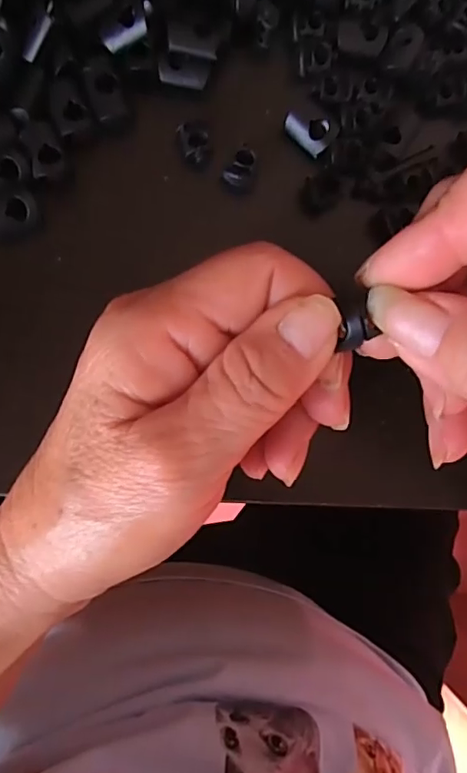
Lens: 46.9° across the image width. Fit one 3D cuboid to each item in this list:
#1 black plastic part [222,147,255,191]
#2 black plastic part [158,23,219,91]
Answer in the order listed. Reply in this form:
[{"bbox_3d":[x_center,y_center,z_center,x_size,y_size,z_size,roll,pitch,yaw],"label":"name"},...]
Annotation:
[{"bbox_3d":[0.002,-0.085,0.211,0.011,0.012,0.013,13,88,-5],"label":"black plastic part"},{"bbox_3d":[-0.017,-0.123,0.200,0.020,0.011,0.017,12,88,-5],"label":"black plastic part"}]

